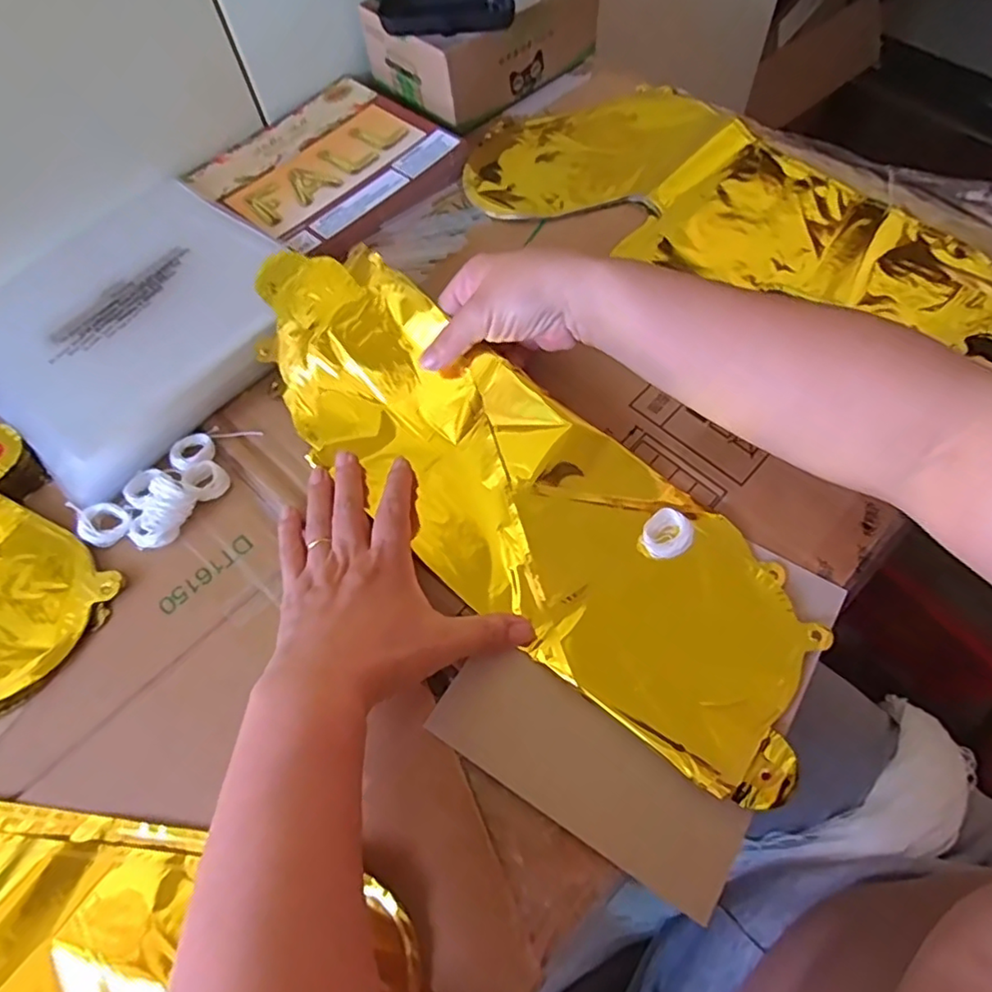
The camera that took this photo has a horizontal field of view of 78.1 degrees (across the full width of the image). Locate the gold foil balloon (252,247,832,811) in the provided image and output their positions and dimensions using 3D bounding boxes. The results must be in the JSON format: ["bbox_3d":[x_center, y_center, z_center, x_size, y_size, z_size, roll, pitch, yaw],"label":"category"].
[{"bbox_3d":[0.006,-0.013,0.384,0.423,0.041,0.135,42,73,15],"label":"gold foil balloon"}]

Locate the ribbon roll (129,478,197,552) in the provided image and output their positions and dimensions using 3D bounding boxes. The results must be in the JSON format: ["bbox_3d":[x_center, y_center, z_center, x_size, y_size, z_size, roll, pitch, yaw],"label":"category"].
[{"bbox_3d":[-0.209,0.011,0.381,0.026,0.019,0.042,26,68,15],"label":"ribbon roll"}]

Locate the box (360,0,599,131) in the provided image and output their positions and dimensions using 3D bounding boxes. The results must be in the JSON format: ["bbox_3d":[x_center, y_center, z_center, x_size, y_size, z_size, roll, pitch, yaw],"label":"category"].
[{"bbox_3d":[-0.015,-0.440,0.564,0.193,0.082,0.141,-38,68,-15],"label":"box"}]

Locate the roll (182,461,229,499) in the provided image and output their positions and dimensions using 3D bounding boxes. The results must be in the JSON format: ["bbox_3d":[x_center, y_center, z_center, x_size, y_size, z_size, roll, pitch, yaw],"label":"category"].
[{"bbox_3d":[-0.190,-0.010,0.401,0.026,0.009,0.024,-1,64,2],"label":"roll"}]

